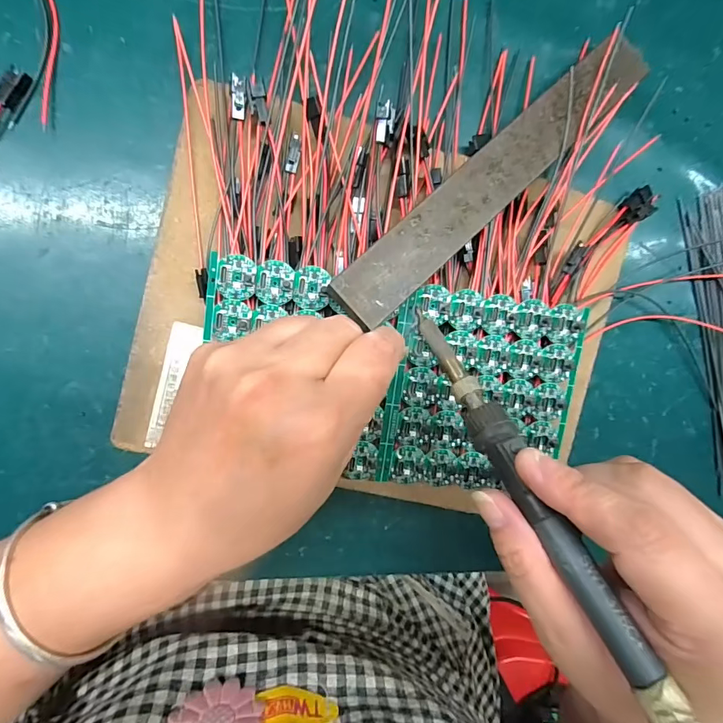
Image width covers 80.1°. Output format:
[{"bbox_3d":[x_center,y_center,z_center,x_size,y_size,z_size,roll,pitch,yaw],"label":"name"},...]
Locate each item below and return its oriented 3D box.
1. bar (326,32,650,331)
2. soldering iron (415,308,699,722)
[{"bbox_3d":[0.070,-0.096,0.210,0.211,0.012,0.028,-43,95,-10],"label":"bar"},{"bbox_3d":[0.061,0.038,0.174,0.016,0.016,0.161,-23,57,-5],"label":"soldering iron"}]

